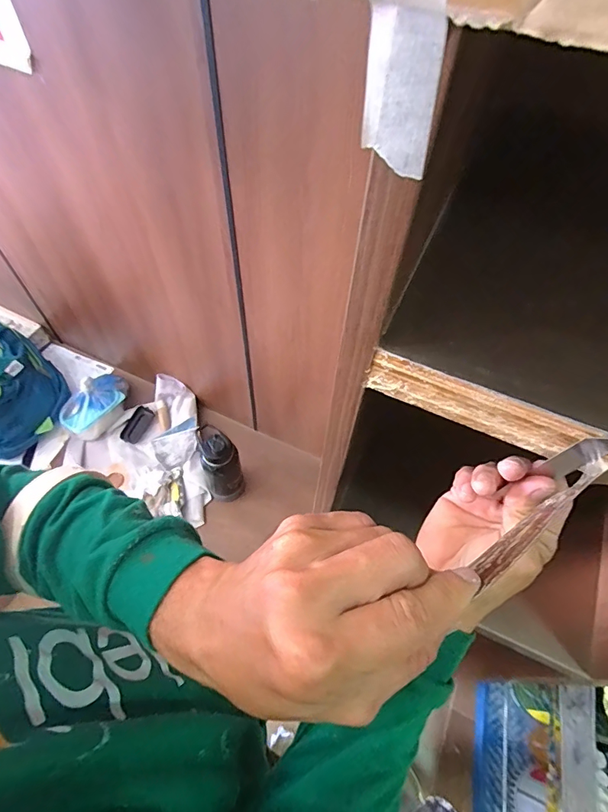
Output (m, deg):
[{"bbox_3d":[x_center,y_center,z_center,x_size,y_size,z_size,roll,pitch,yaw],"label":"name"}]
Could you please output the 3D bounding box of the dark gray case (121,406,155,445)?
[{"bbox_3d":[-0.465,0.053,1.211,0.060,0.019,0.109,20,61,10],"label":"dark gray case"}]

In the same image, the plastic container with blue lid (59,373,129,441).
[{"bbox_3d":[-0.564,-0.009,1.183,0.102,0.105,0.194,34,64,17],"label":"plastic container with blue lid"}]

